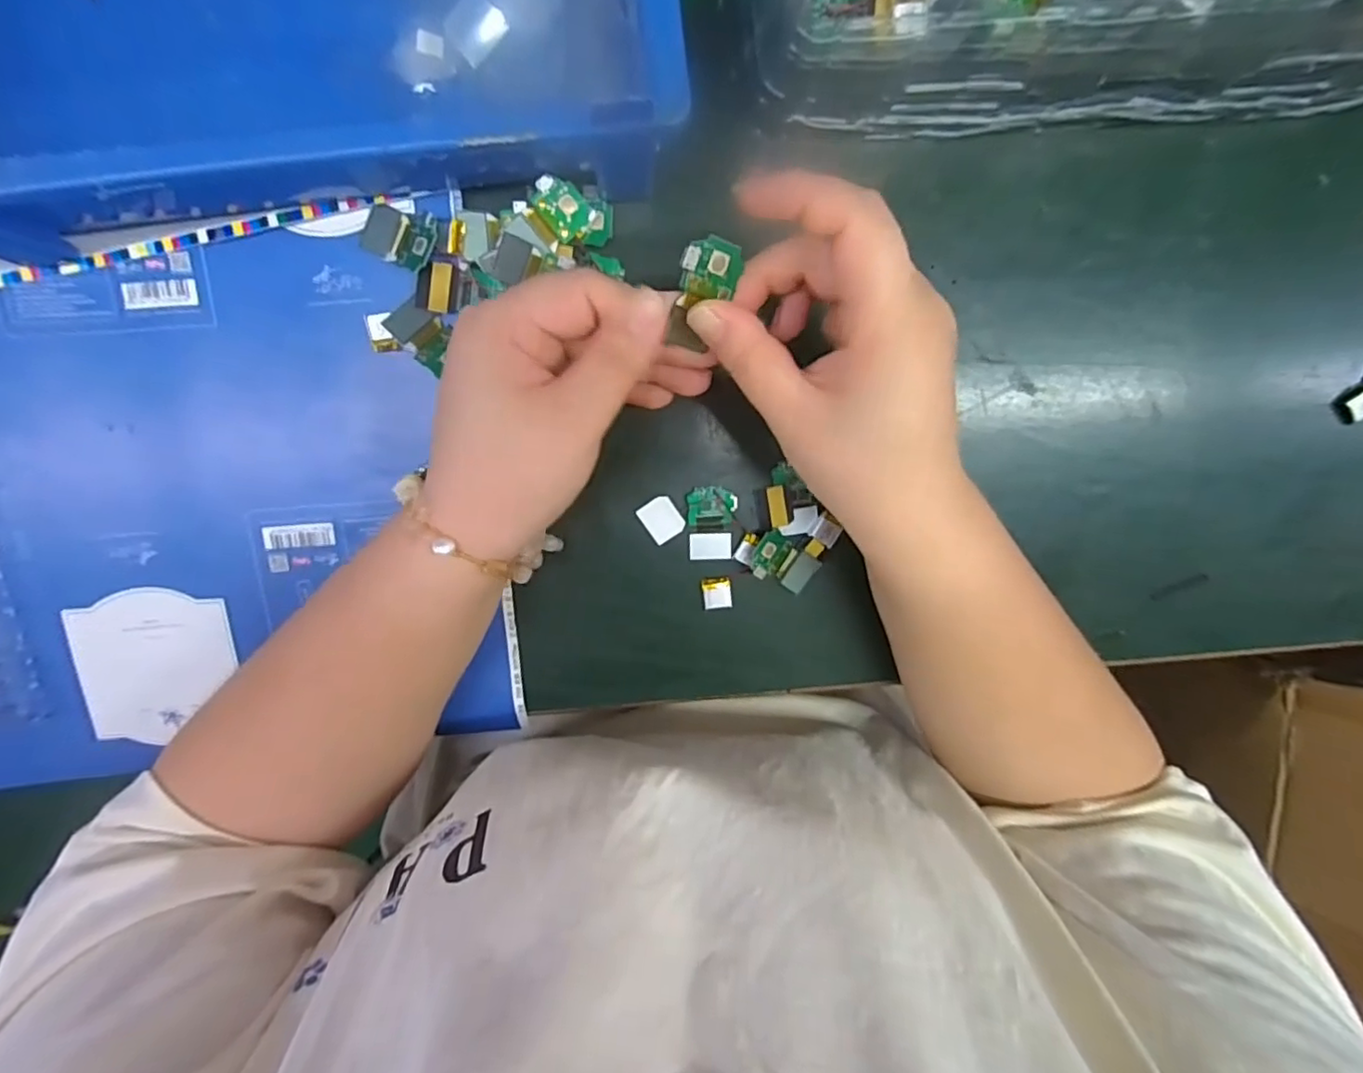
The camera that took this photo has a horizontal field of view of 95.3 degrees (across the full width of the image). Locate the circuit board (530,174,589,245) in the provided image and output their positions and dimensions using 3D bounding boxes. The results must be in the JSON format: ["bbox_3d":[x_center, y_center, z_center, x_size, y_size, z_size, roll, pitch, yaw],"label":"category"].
[{"bbox_3d":[-0.054,-0.147,0.276,0.020,0.004,0.025,-48,118,0],"label":"circuit board"}]

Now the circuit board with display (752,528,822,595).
[{"bbox_3d":[0.053,0.014,0.322,0.037,0.007,0.024,32,92,-27],"label":"circuit board with display"}]

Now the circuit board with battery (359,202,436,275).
[{"bbox_3d":[-0.125,-0.133,0.276,0.036,0.007,0.022,26,100,19],"label":"circuit board with battery"}]

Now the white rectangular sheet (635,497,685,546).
[{"bbox_3d":[-0.010,-0.009,0.316,0.018,0.004,0.022,-36,100,2],"label":"white rectangular sheet"}]

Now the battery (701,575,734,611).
[{"bbox_3d":[0.019,0.030,0.327,0.015,0.004,0.018,-7,100,-3],"label":"battery"}]

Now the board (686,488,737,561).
[{"bbox_3d":[0.015,-0.006,0.319,0.025,0.004,0.038,5,99,-5],"label":"board"}]

